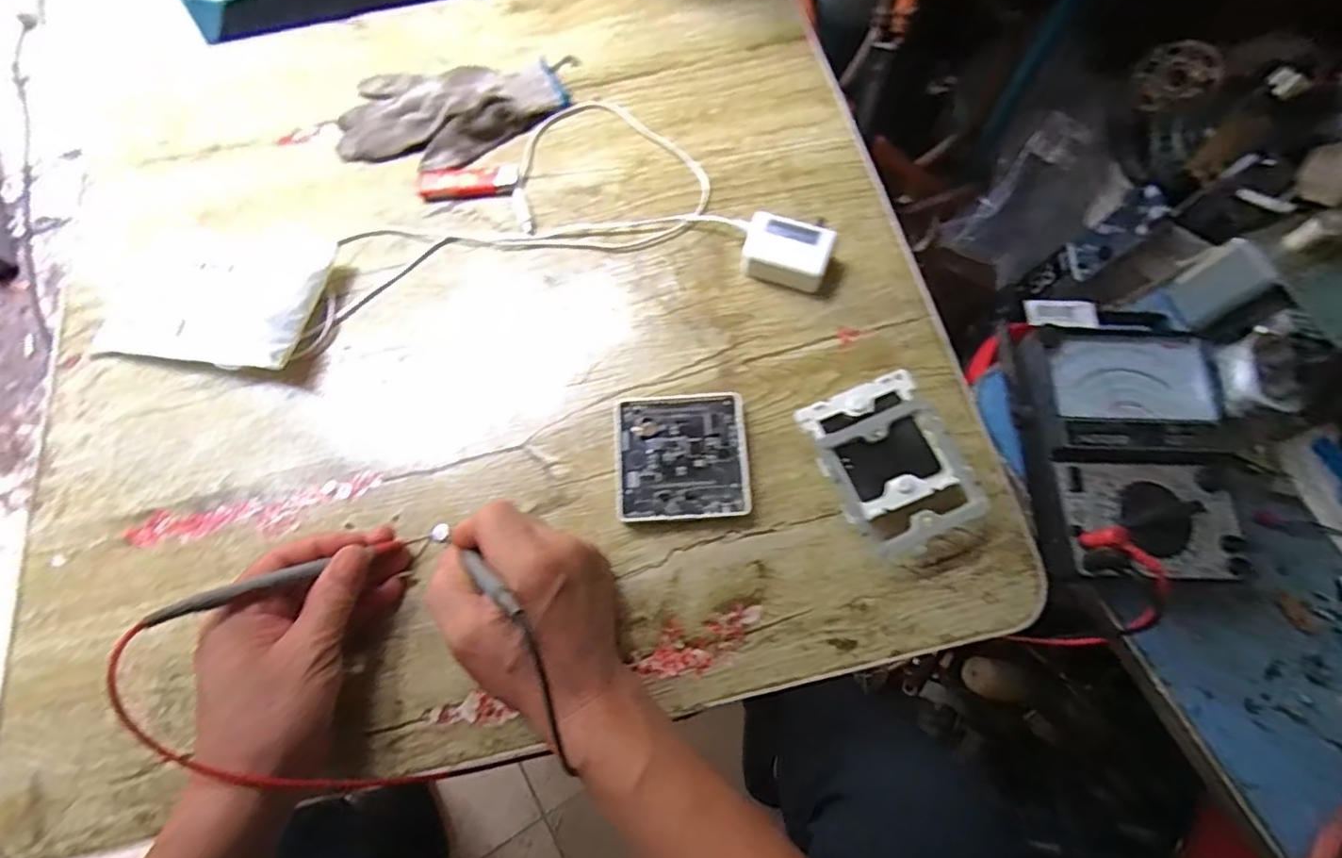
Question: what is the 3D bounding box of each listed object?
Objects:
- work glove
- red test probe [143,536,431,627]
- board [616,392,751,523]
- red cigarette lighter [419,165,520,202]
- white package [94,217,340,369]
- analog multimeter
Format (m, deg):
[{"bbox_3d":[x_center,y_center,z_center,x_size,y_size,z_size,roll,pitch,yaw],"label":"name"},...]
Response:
[{"bbox_3d":[-0.194,-0.279,0.523,0.192,0.022,0.109,-3,69,1],"label":"work glove"},{"bbox_3d":[-0.212,0.083,0.350,0.147,0.010,0.010,-13,61,-49],"label":"red test probe"},{"bbox_3d":[0.007,0.019,0.410,0.086,0.015,0.087,-4,69,1],"label":"board"},{"bbox_3d":[-0.169,-0.207,0.500,0.082,0.009,0.030,-2,69,2],"label":"red cigarette lighter"},{"bbox_3d":[-0.352,-0.112,0.466,0.168,0.025,0.130,8,70,6],"label":"white package"},{"bbox_3d":[0.296,0.003,0.391,0.120,0.043,0.187,-2,69,2],"label":"analog multimeter"}]

